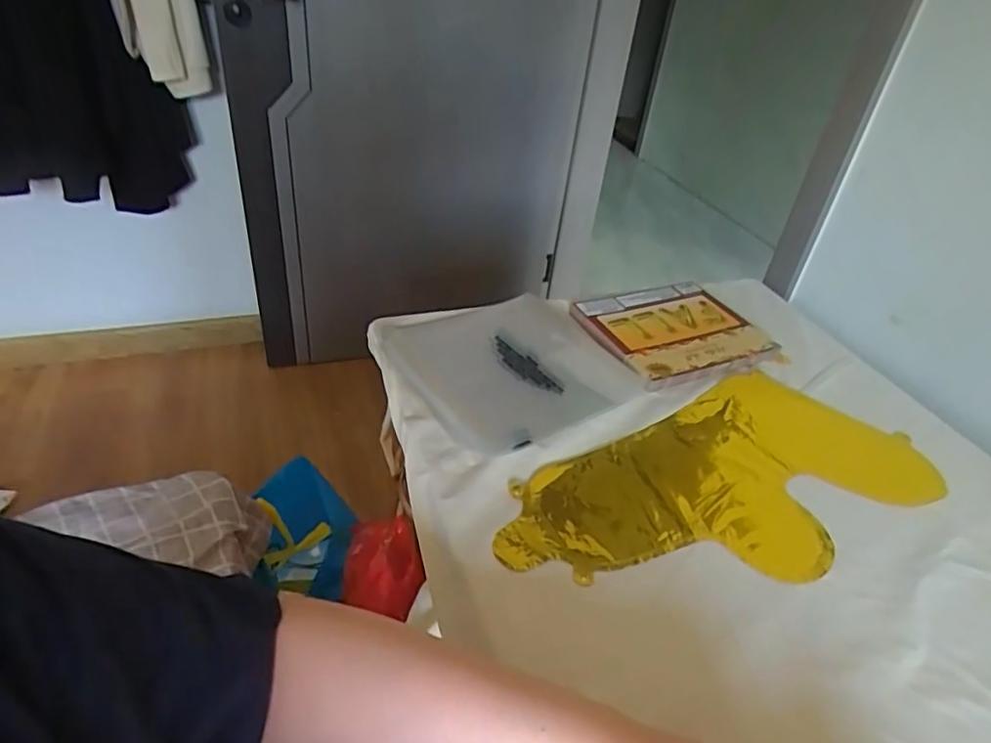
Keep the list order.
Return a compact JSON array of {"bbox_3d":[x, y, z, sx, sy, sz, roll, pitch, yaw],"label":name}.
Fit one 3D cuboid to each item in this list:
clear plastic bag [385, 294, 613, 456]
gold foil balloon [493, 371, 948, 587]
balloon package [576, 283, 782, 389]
[{"bbox_3d":[0.010,-0.009,0.680,0.213,0.014,0.233,-17,43,-29],"label":"clear plastic bag"},{"bbox_3d":[0.209,0.103,0.564,0.426,0.011,0.193,-16,42,-28],"label":"gold foil balloon"},{"bbox_3d":[0.217,-0.049,0.749,0.202,0.014,0.174,-11,40,-22],"label":"balloon package"}]

